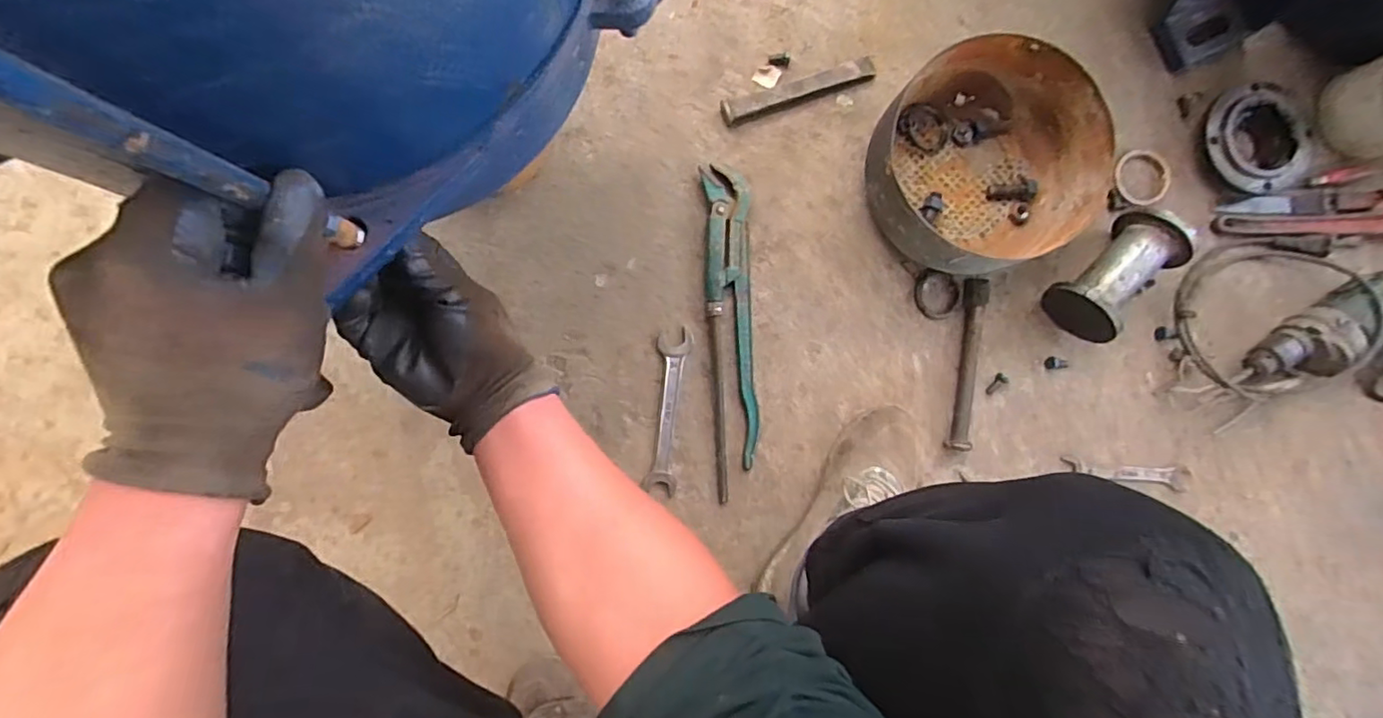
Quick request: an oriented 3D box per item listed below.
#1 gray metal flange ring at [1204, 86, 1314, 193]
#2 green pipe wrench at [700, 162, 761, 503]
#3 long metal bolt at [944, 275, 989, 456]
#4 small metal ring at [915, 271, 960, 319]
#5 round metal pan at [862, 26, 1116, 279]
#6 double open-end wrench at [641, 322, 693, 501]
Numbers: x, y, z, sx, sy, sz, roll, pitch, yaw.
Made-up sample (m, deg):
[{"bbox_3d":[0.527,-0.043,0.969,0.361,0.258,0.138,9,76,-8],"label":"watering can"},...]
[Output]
[{"bbox_3d":[0.751,-0.289,0.771,0.143,0.037,0.139,0,88,-3],"label":"gray metal flange ring"},{"bbox_3d":[0.050,-0.036,0.734,0.058,0.022,0.406,-3,88,-4],"label":"green pipe wrench"},{"bbox_3d":[0.349,0.005,0.739,0.029,0.020,0.215,7,87,-3],"label":"long metal bolt"},{"bbox_3d":[0.318,-0.084,0.760,0.054,0.008,0.062,6,87,-3],"label":"small metal ring"},{"bbox_3d":[0.348,-0.232,0.713,0.247,0.113,0.258,0,88,-3],"label":"round metal pan"},{"bbox_3d":[-0.030,0.066,0.735,0.041,0.006,0.204,7,87,-3],"label":"double open-end wrench"}]

